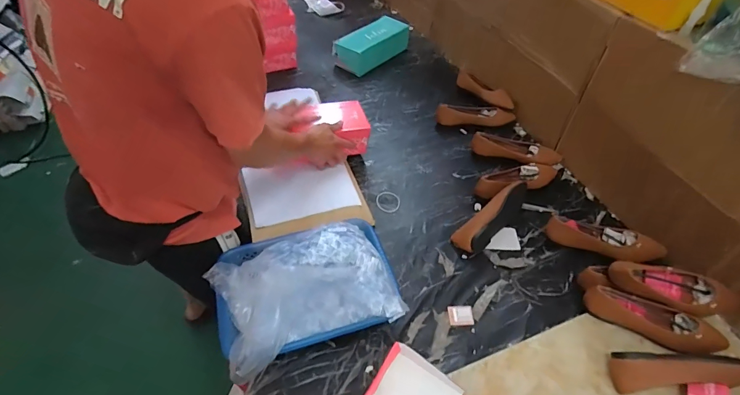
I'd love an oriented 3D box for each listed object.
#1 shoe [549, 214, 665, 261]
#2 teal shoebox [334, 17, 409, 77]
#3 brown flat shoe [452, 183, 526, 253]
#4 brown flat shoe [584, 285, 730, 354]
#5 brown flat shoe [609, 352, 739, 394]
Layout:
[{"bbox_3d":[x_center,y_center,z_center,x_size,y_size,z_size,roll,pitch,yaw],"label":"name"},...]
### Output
[{"bbox_3d":[0.523,0.096,0.868,0.237,0.063,0.069,13,50,11],"label":"shoe"},{"bbox_3d":[0.013,-0.569,1.423,0.134,0.097,0.284,35,57,27],"label":"teal shoebox"},{"bbox_3d":[0.294,0.036,0.911,0.080,0.054,0.235,35,57,27],"label":"brown flat shoe"},{"bbox_3d":[0.539,0.235,0.732,0.244,0.062,0.067,21,52,17],"label":"brown flat shoe"},{"bbox_3d":[0.544,0.302,0.662,0.239,0.058,0.064,2,49,1],"label":"brown flat shoe"}]

